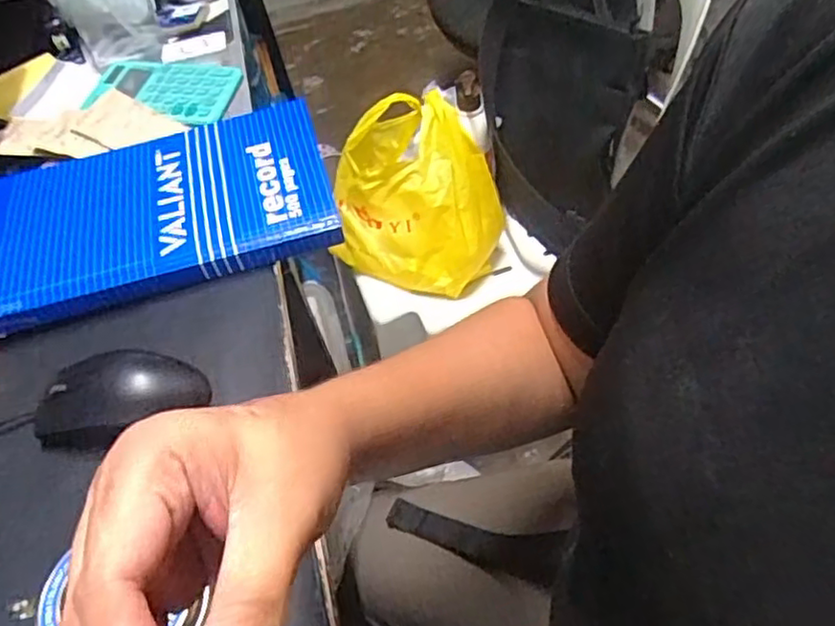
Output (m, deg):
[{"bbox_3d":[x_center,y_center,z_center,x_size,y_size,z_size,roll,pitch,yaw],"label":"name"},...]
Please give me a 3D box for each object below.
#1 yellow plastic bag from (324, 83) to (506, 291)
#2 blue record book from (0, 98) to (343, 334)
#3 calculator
[{"bbox_3d":[0.001,-0.150,0.843,0.198,0.166,0.183,-1,50,8],"label":"yellow plastic bag"},{"bbox_3d":[-0.218,-0.096,0.560,0.280,0.030,0.185,-17,49,-5],"label":"blue record book"},{"bbox_3d":[-0.265,-0.236,0.696,0.150,0.011,0.099,4,51,13],"label":"calculator"}]

